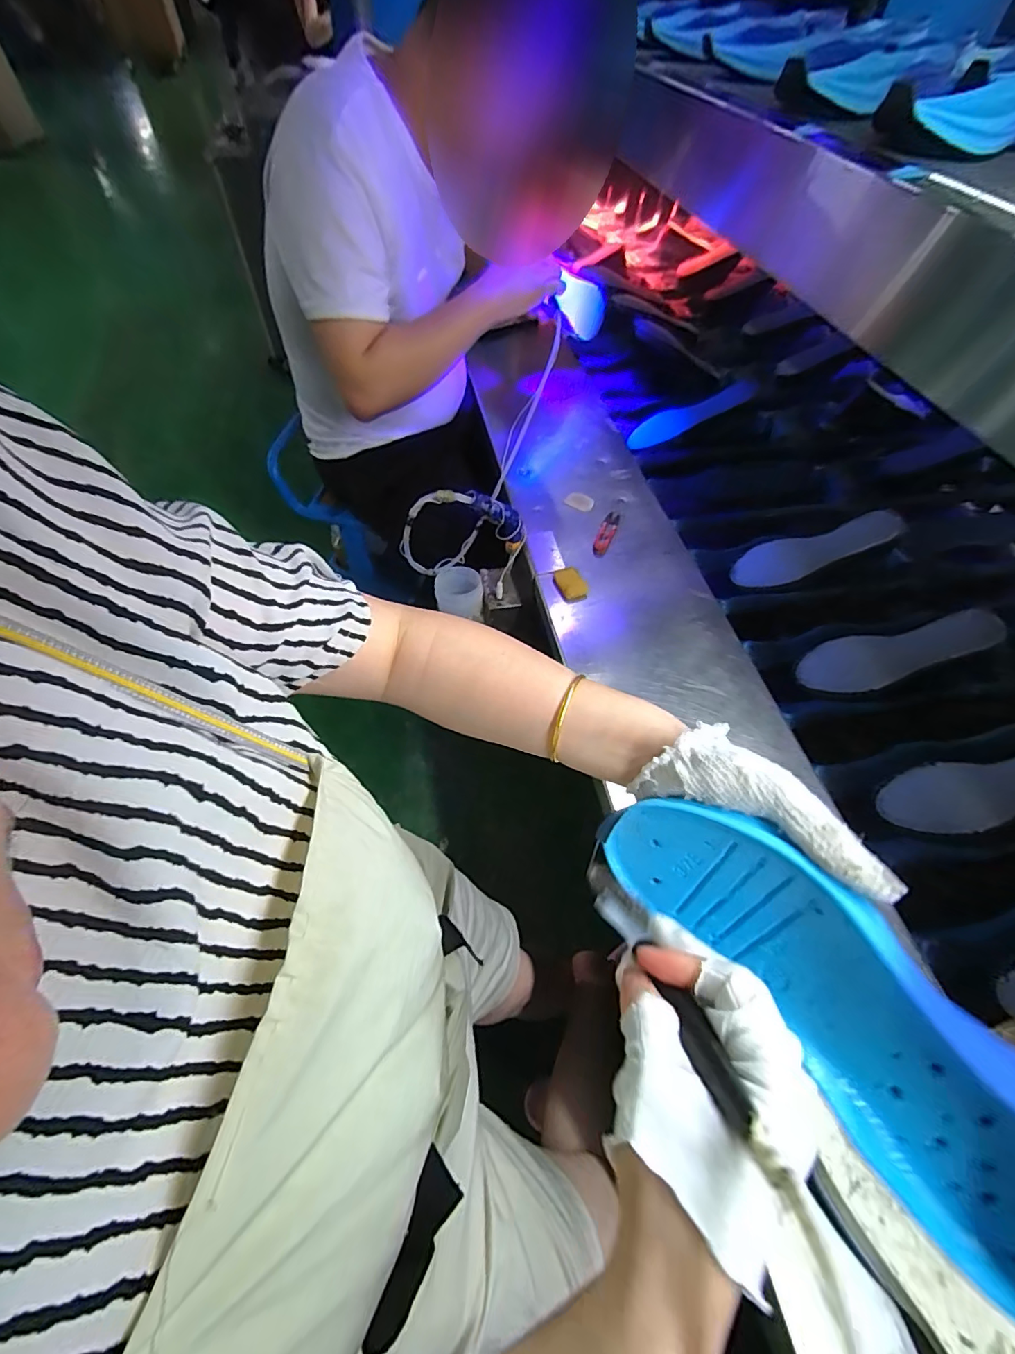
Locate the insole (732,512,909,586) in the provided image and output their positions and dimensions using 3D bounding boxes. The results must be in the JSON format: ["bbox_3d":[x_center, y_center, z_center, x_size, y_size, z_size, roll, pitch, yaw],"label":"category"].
[{"bbox_3d":[0.462,-0.191,0.769,0.225,0.020,0.073,-16,55,19],"label":"insole"}]

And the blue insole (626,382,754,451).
[{"bbox_3d":[0.351,-0.509,0.985,0.244,0.018,0.060,-25,79,9],"label":"blue insole"}]

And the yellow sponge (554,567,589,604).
[{"bbox_3d":[0.088,-0.127,0.703,0.036,0.019,0.055,-23,60,-16],"label":"yellow sponge"}]

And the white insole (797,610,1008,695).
[{"bbox_3d":[0.507,-0.029,0.662,0.222,0.022,0.071,-17,55,17],"label":"white insole"}]

